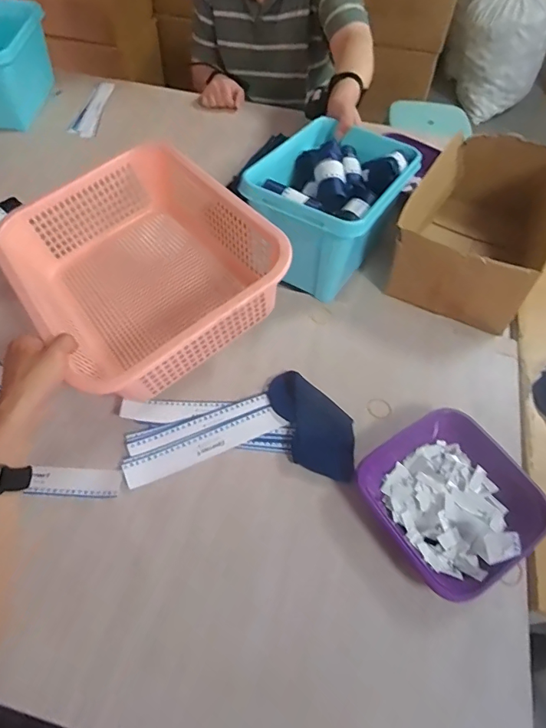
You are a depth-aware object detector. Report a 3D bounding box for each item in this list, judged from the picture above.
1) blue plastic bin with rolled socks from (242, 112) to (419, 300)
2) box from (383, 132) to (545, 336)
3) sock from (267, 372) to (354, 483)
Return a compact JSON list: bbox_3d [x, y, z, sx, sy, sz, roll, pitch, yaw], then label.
[{"bbox_3d":[0.093,-0.250,0.741,0.189,0.171,0.259,27,57,16],"label":"blue plastic bin with rolled socks"},{"bbox_3d":[0.343,-0.238,0.767,0.203,0.141,0.340,24,57,14],"label":"box"},{"bbox_3d":[0.056,0.077,0.597,0.083,0.023,0.162,-16,57,-14],"label":"sock"}]

